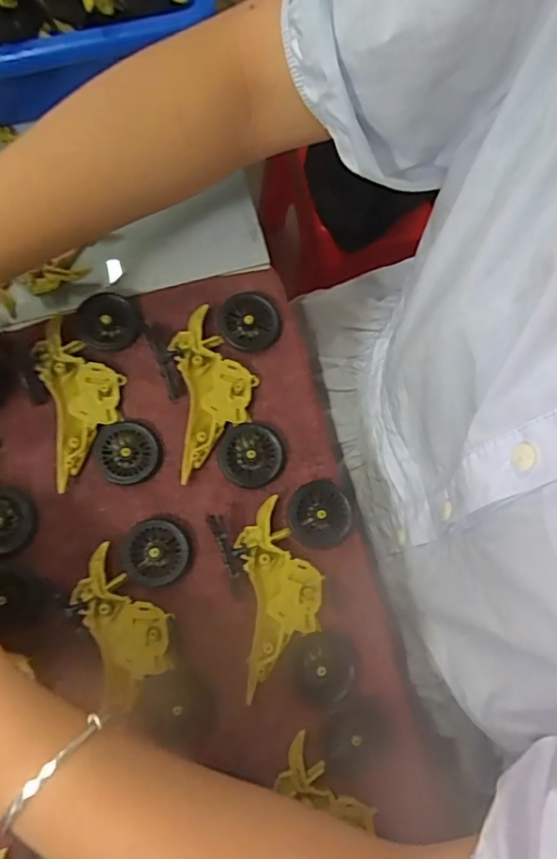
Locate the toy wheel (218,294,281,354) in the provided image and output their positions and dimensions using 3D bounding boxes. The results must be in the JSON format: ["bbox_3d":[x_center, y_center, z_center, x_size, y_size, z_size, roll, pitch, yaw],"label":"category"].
[{"bbox_3d":[-0.018,-0.068,0.355,0.038,0.009,0.038,0,77,-2],"label":"toy wheel"}]

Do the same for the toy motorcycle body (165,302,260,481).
[{"bbox_3d":[-0.038,-0.024,0.344,0.047,0.008,0.100,-7,77,-3],"label":"toy motorcycle body"}]

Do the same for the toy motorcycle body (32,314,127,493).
[{"bbox_3d":[-0.117,-0.020,0.341,0.045,0.009,0.098,-15,78,-5],"label":"toy motorcycle body"}]

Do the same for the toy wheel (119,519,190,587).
[{"bbox_3d":[-0.070,0.069,0.323,0.037,0.004,0.035,0,77,-2],"label":"toy wheel"}]

